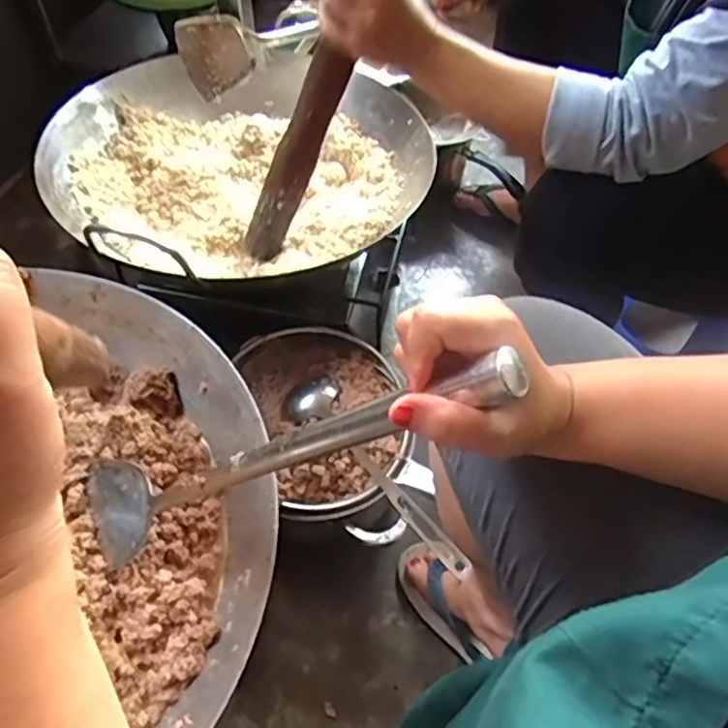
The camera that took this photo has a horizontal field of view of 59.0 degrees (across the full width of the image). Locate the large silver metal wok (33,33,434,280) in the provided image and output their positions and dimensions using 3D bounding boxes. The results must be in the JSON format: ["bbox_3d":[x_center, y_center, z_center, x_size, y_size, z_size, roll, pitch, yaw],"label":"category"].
[{"bbox_3d":[-0.185,-0.310,0.949,0.506,0.128,0.435,-18,57,-14],"label":"large silver metal wok"}]

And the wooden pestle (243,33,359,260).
[{"bbox_3d":[-0.053,-0.279,0.705,0.047,0.503,0.048,20,54,-13],"label":"wooden pestle"}]

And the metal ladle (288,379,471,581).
[{"bbox_3d":[0.004,0.132,0.783,0.071,0.063,0.317,-31,61,-21],"label":"metal ladle"}]

